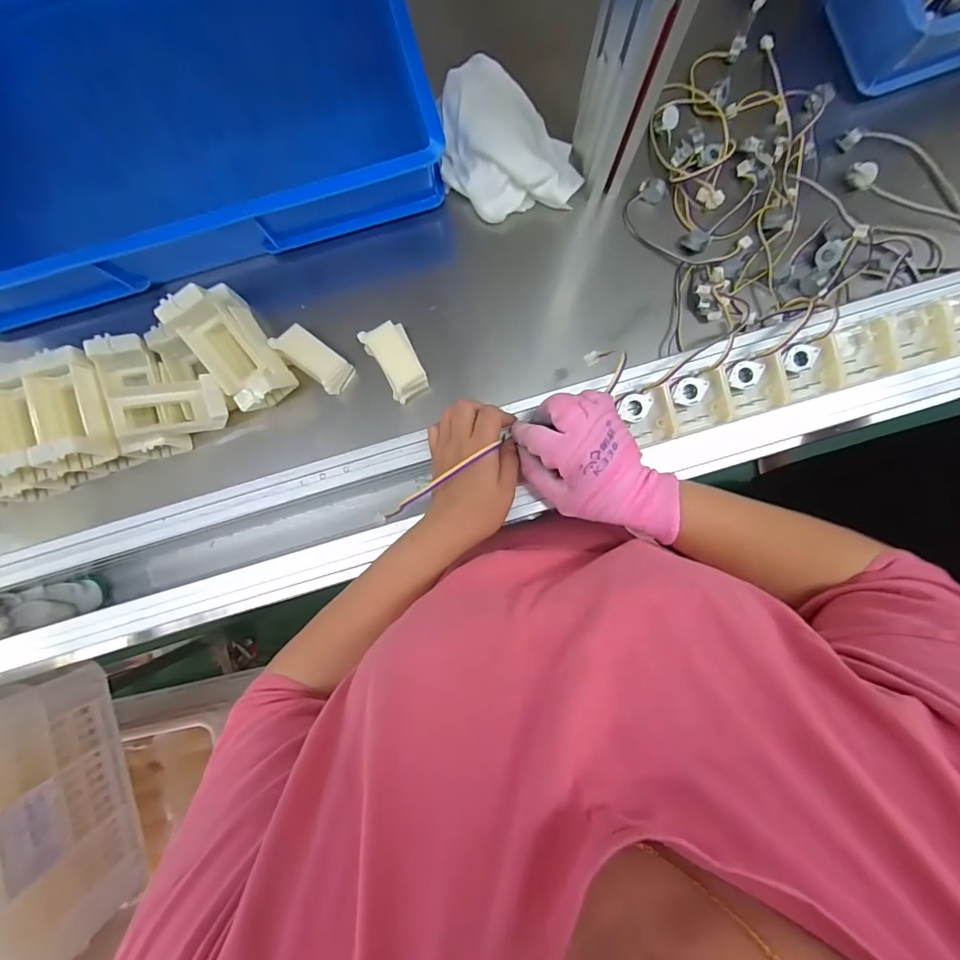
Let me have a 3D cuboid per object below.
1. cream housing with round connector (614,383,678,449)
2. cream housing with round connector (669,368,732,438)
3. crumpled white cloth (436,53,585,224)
[{"bbox_3d":[0.147,-0.055,0.414,0.042,0.019,0.048,-17,86,-2],"label":"cream housing with round connector"},{"bbox_3d":[0.192,-0.068,0.414,0.049,0.018,0.049,-15,86,-2],"label":"cream housing with round connector"},{"bbox_3d":[0.030,-0.397,0.533,0.155,0.054,0.171,-12,86,-1],"label":"crumpled white cloth"}]

